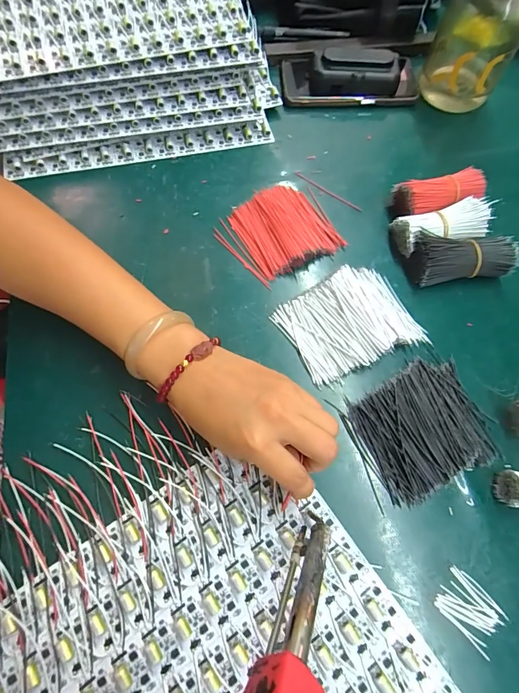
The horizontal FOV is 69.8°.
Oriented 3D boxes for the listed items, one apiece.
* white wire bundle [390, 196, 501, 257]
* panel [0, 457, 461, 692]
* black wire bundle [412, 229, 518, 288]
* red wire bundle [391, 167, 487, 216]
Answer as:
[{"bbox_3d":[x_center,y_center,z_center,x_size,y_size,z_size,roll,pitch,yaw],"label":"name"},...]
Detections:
[{"bbox_3d":[0.181,-0.119,0.371,0.090,0.038,0.041,-11,69,-7],"label":"white wire bundle"},{"bbox_3d":[-0.042,0.231,0.238,0.290,0.012,0.243,-32,74,-14],"label":"panel"},{"bbox_3d":[0.195,-0.086,0.359,0.094,0.036,0.043,-3,68,-4],"label":"black wire bundle"},{"bbox_3d":[0.185,-0.155,0.388,0.092,0.034,0.040,-8,70,-6],"label":"red wire bundle"}]

